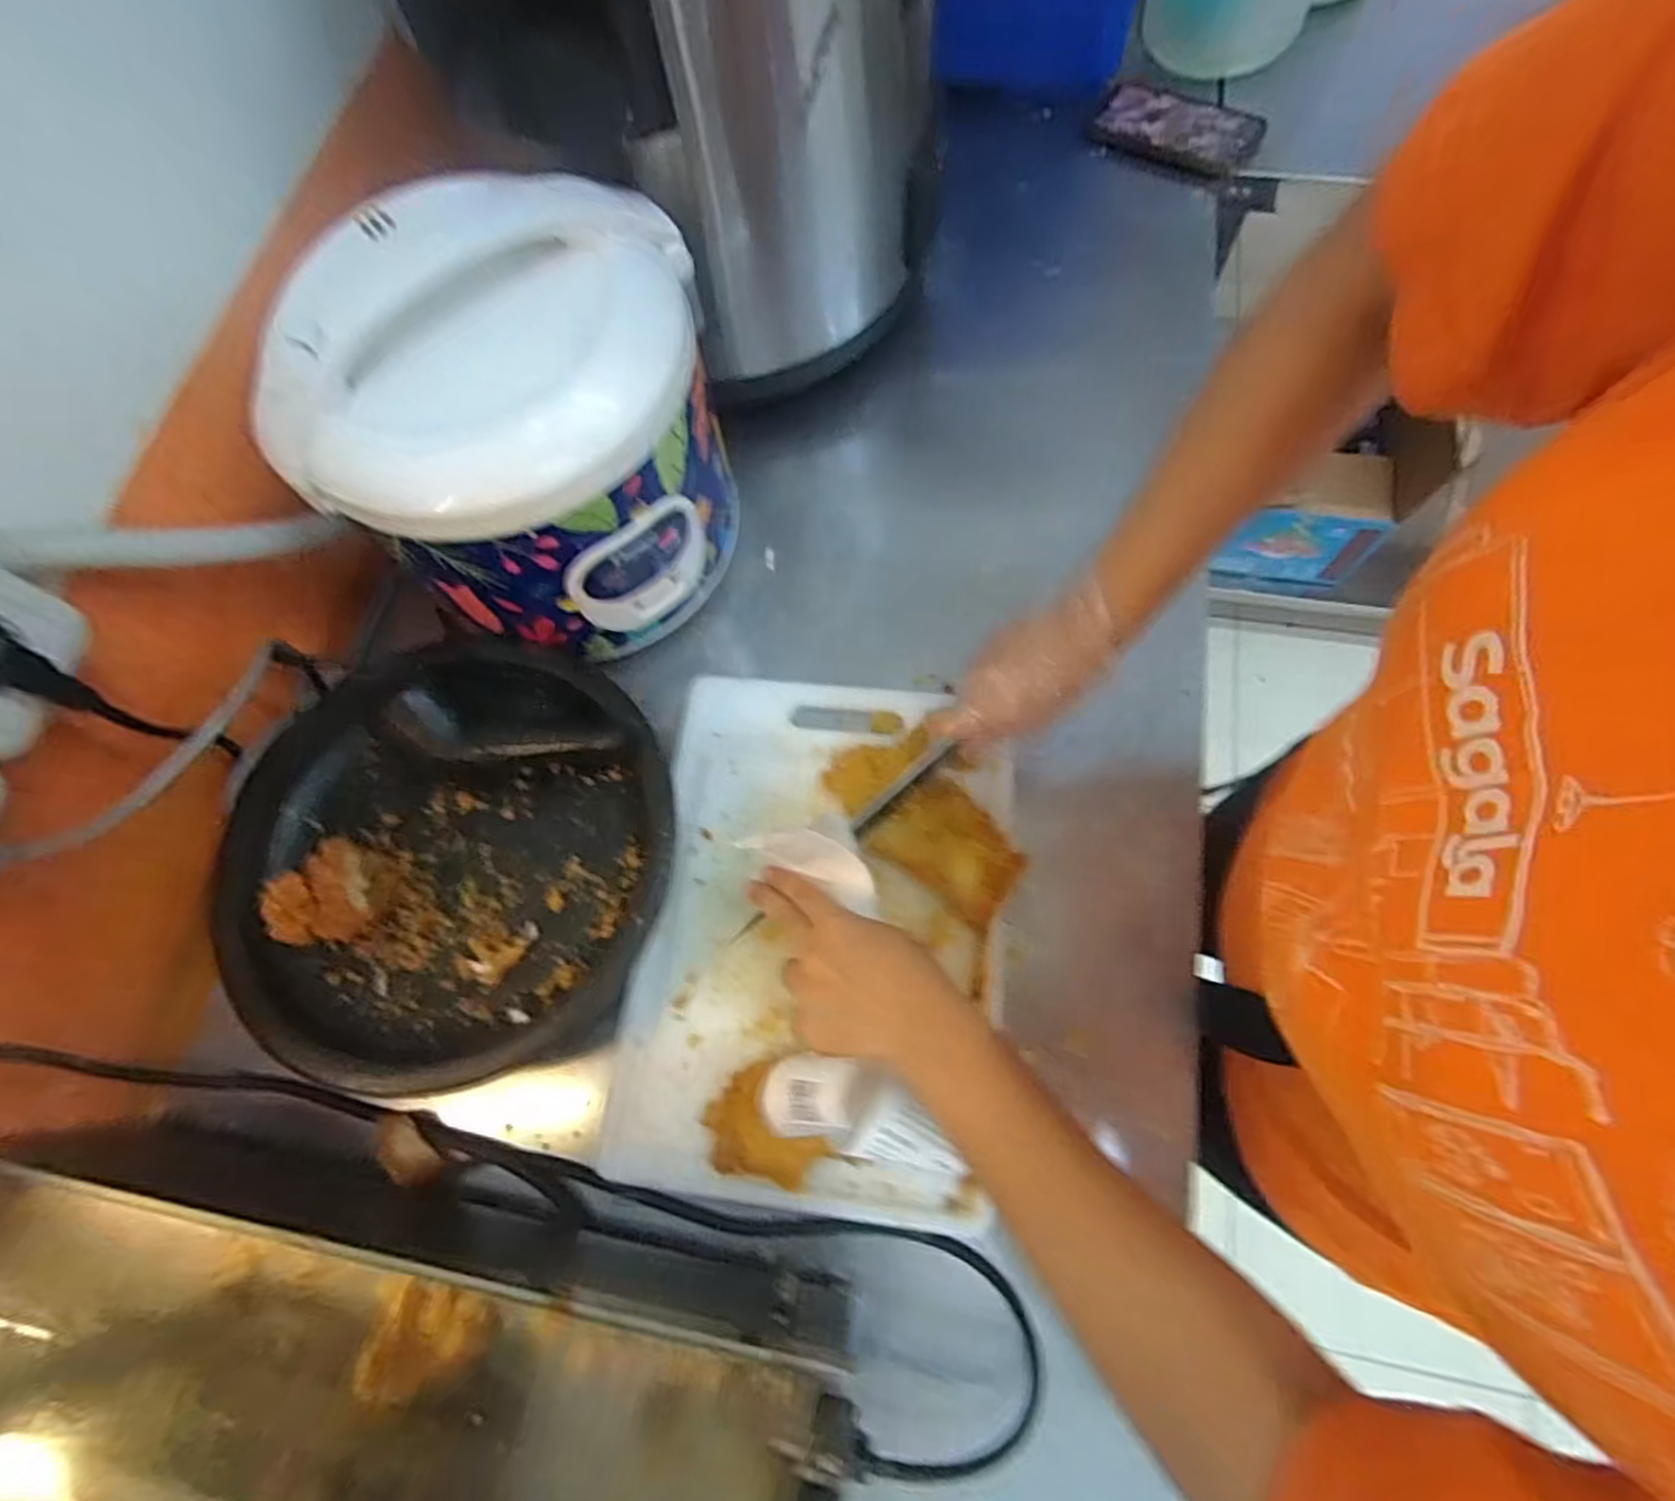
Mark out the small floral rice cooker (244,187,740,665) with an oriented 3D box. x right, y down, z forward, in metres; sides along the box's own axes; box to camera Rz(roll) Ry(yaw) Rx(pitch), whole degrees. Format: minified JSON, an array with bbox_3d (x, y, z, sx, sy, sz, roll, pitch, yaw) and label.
[{"bbox_3d":[-0.191,-0.204,0.497,0.207,0.202,0.219,6,71,6],"label":"small floral rice cooker"}]

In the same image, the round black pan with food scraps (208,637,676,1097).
[{"bbox_3d":[-0.250,0.068,0.502,0.280,0.075,0.278,0,71,1],"label":"round black pan with food scraps"}]

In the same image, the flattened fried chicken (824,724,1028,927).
[{"bbox_3d":[0.058,0.050,0.518,0.076,0.028,0.147,-34,74,-10],"label":"flattened fried chicken"}]

